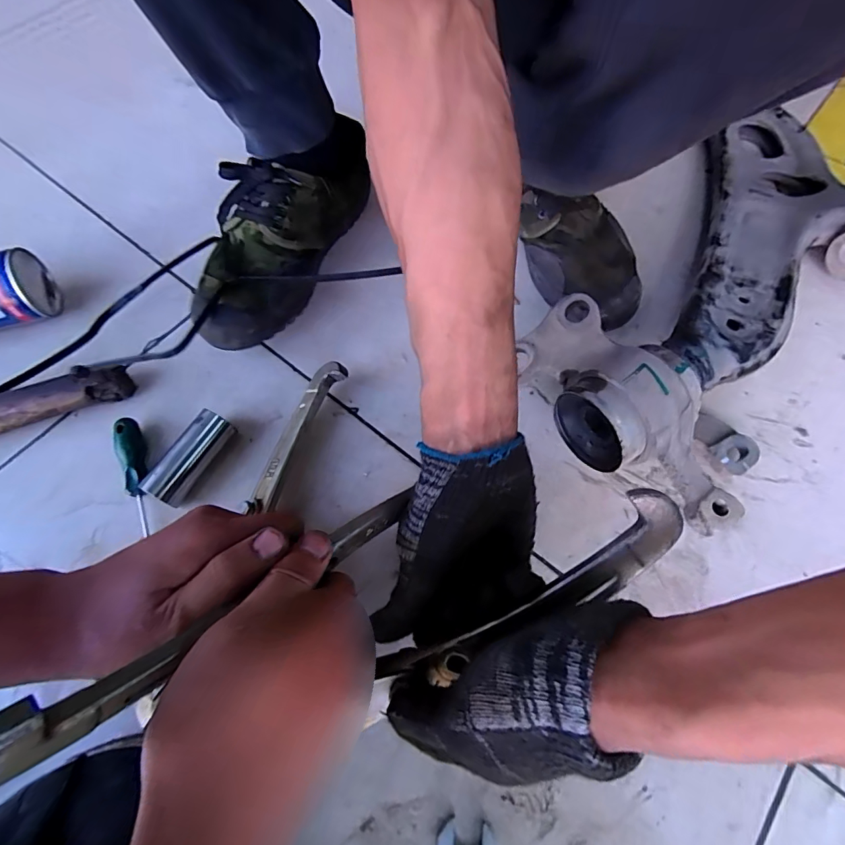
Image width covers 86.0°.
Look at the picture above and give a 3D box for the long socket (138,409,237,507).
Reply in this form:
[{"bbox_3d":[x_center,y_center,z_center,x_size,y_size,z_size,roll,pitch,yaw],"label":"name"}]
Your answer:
[{"bbox_3d":[-0.191,0.030,0.377,0.030,0.029,0.078,25,69,11],"label":"long socket"}]

